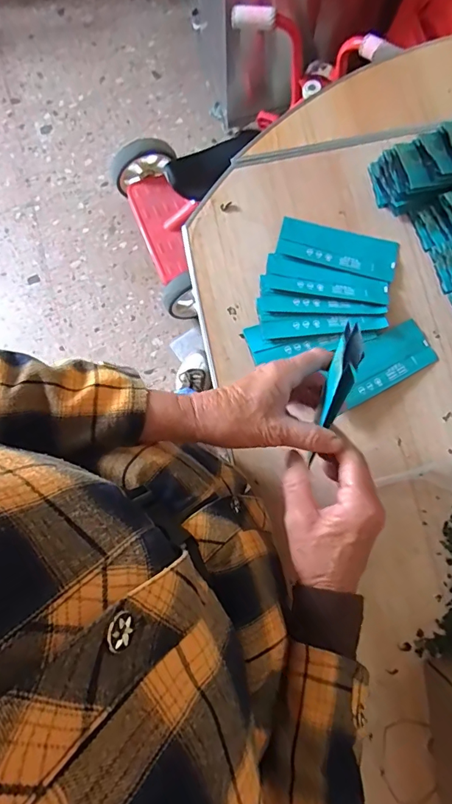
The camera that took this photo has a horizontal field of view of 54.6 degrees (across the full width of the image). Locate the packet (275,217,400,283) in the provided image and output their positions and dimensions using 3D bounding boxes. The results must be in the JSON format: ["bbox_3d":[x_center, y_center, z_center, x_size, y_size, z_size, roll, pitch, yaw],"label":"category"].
[{"bbox_3d":[0.127,-0.174,0.496,0.133,0.011,0.055,15,80,4],"label":"packet"}]

